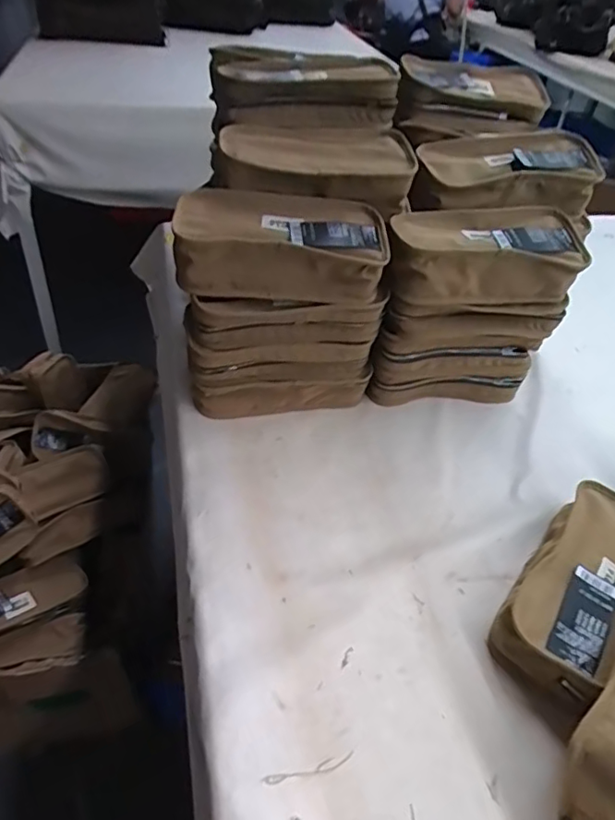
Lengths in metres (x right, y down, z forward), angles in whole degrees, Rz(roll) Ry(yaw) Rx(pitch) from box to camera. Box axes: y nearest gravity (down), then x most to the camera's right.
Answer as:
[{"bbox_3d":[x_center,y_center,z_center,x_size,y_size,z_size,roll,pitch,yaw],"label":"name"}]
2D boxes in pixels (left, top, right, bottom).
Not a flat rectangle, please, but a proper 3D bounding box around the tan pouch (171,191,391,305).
[{"bbox_3d":[-0.023,-0.149,0.504,0.182,0.067,0.086,2,43,-6],"label":"tan pouch"}]

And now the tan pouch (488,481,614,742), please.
[{"bbox_3d":[0.224,0.142,0.448,0.087,0.048,0.196,34,48,28],"label":"tan pouch"}]

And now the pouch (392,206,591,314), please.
[{"bbox_3d":[0.166,-0.150,0.538,0.194,0.063,0.091,-5,44,-13],"label":"pouch"}]

